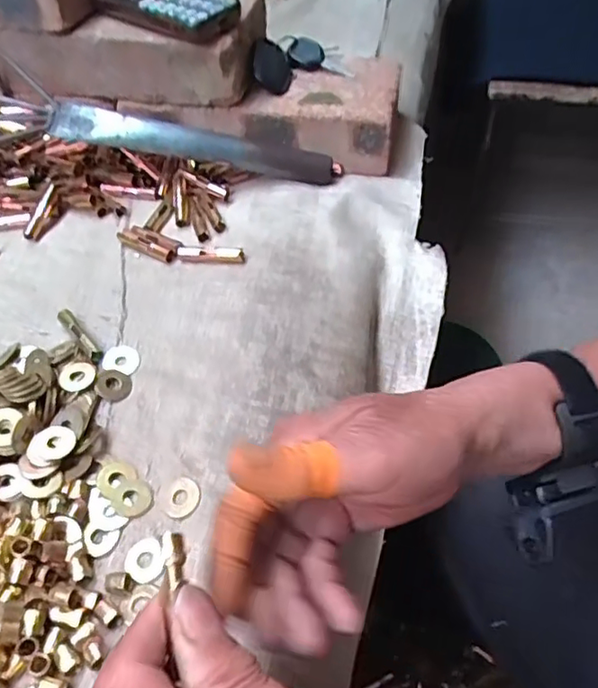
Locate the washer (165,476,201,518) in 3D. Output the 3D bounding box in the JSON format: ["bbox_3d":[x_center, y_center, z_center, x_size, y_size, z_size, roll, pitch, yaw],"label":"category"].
[{"bbox_3d":[-0.062,0.081,0.322,0.019,0.004,0.022,-13,50,-8],"label":"washer"}]

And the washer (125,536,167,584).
[{"bbox_3d":[-0.077,0.107,0.303,0.018,0.004,0.022,-17,51,-11],"label":"washer"}]

